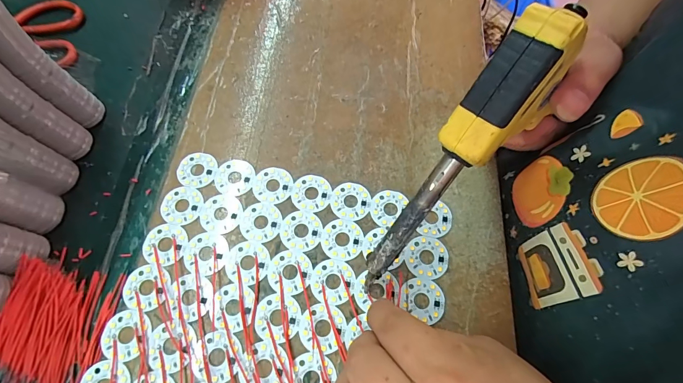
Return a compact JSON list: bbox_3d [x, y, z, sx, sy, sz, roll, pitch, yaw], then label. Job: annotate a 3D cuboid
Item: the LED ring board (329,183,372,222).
[{"bbox_3d":[0.007,0.007,0.264,0.030,0.004,0.030,-11,66,-6],"label":"LED ring board"}]

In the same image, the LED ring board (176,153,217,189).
[{"bbox_3d":[-0.115,-0.018,0.273,0.031,0.004,0.030,9,66,3],"label":"LED ring board"}]

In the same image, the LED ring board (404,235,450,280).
[{"bbox_3d":[0.061,0.046,0.247,0.031,0.004,0.030,-8,66,-4],"label":"LED ring board"}]

